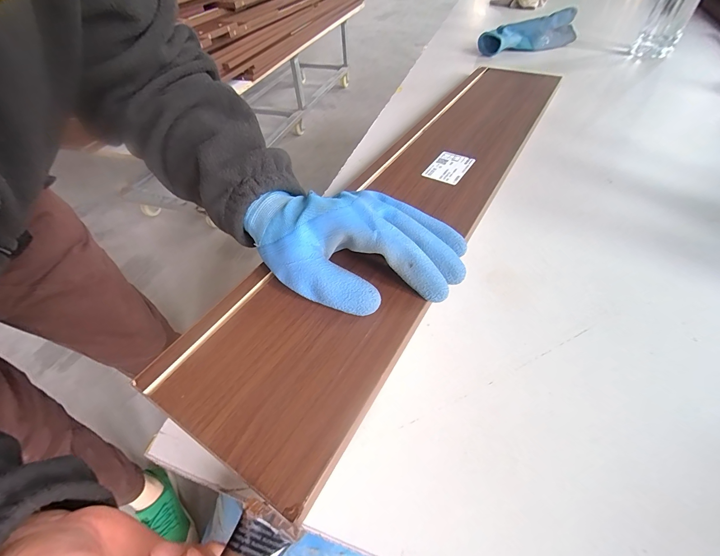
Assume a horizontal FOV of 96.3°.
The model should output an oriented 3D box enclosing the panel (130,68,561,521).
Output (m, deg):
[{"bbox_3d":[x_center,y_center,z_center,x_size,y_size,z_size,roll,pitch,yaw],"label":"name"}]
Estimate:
[{"bbox_3d":[0.090,-0.126,0.373,0.140,0.014,0.664,24,53,22],"label":"panel"}]

